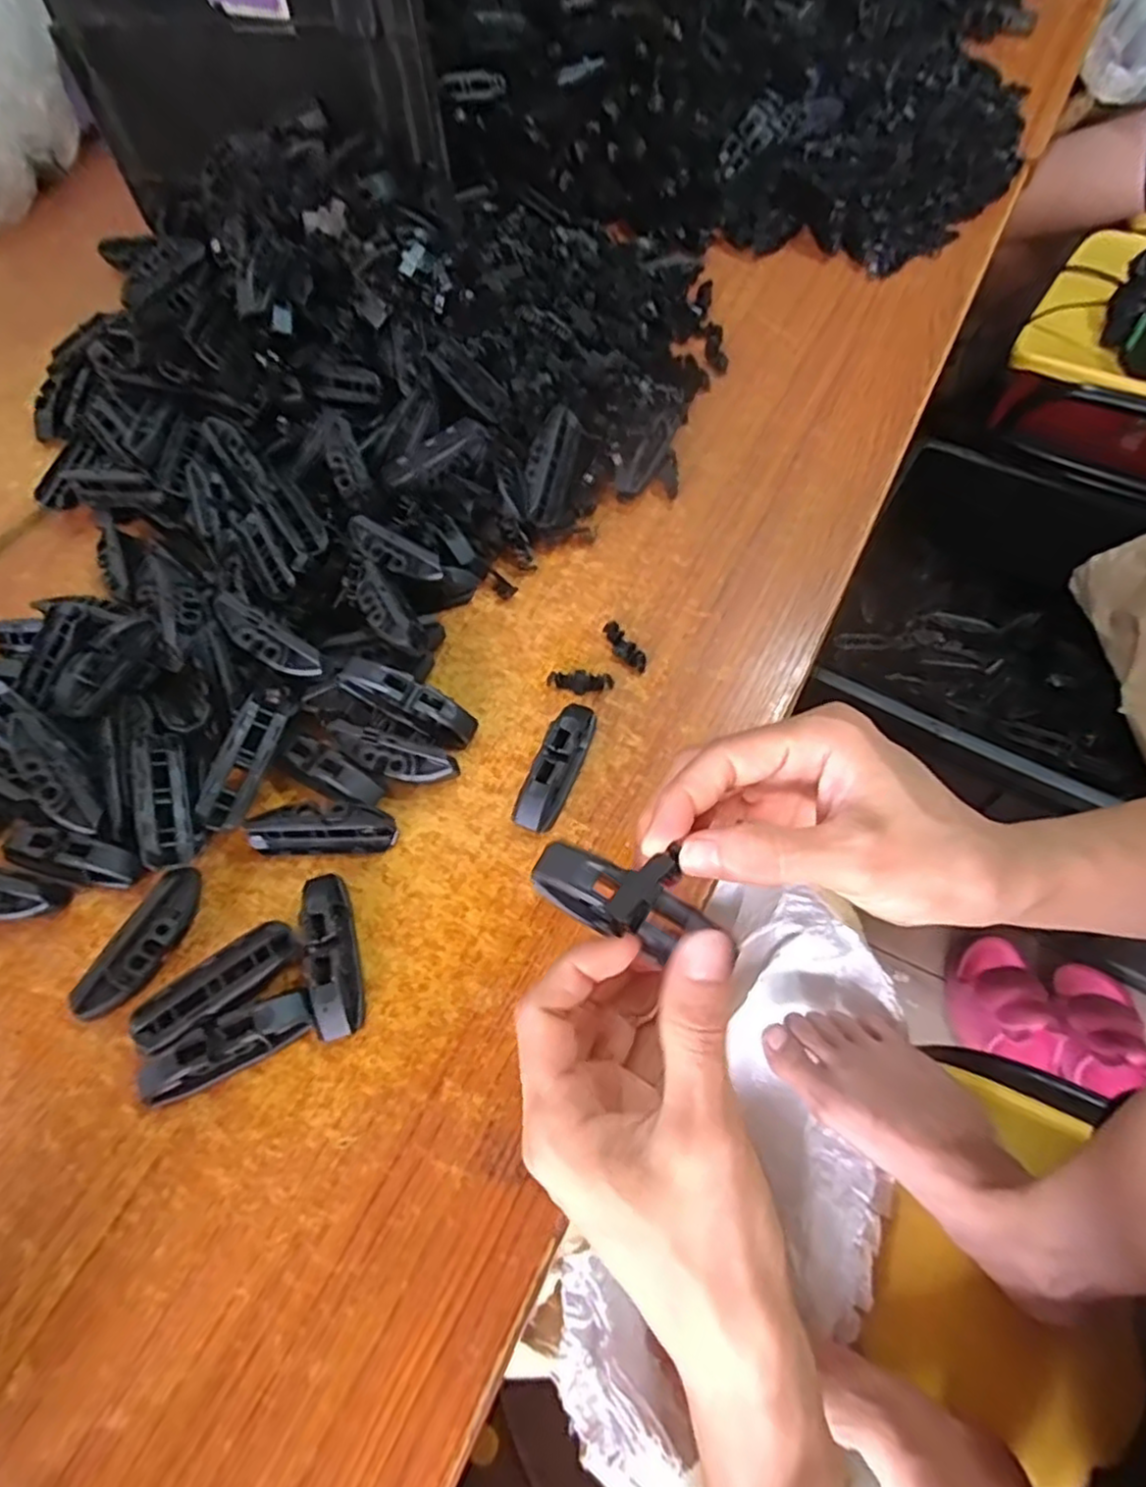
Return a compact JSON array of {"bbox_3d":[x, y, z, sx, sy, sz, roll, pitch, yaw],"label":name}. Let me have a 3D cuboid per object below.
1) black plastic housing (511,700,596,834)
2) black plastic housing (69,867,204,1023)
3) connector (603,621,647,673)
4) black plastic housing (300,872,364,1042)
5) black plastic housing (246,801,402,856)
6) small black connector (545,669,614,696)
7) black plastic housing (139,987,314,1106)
[{"bbox_3d":[-0.007,0.010,0.355,0.022,0.018,0.073,17,63,13],"label":"black plastic housing"},{"bbox_3d":[-0.192,0.091,0.319,0.020,0.023,0.070,22,64,15],"label":"black plastic housing"},{"bbox_3d":[0.028,-0.056,0.395,0.012,0.009,0.039,-25,62,-10],"label":"connector"},{"bbox_3d":[-0.108,0.093,0.314,0.020,0.019,0.074,-14,61,-4],"label":"black plastic housing"},{"bbox_3d":[-0.123,0.040,0.344,0.070,0.021,0.023,0,61,4],"label":"black plastic housing"},{"bbox_3d":[0.004,-0.034,0.387,0.036,0.006,0.013,2,61,5],"label":"small black connector"},{"bbox_3d":[-0.145,0.128,0.296,0.071,0.020,0.019,-27,62,-11],"label":"black plastic housing"}]

